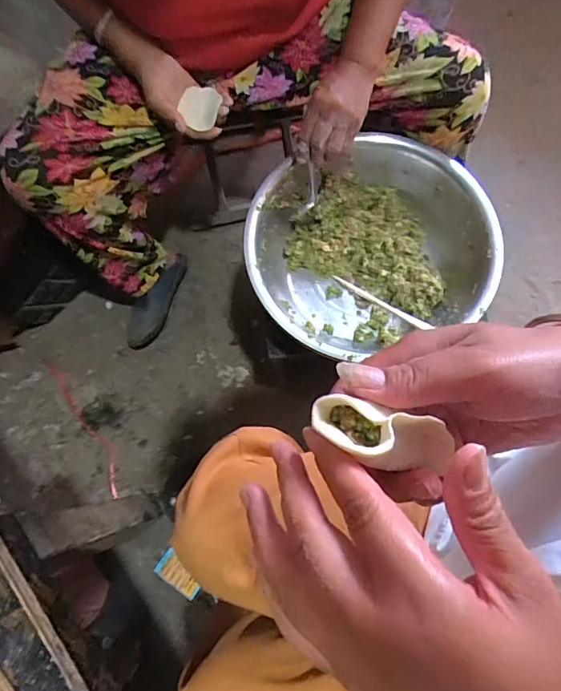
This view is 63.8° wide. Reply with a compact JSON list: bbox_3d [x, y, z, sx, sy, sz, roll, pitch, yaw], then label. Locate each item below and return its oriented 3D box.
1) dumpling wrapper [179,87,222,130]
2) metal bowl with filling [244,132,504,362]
[{"bbox_3d":[-0.105,-0.331,0.619,0.047,0.015,0.053,20,88,2],"label":"dumpling wrapper"},{"bbox_3d":[0.123,-0.134,0.653,0.333,0.107,0.312,-17,76,-3],"label":"metal bowl with filling"}]

